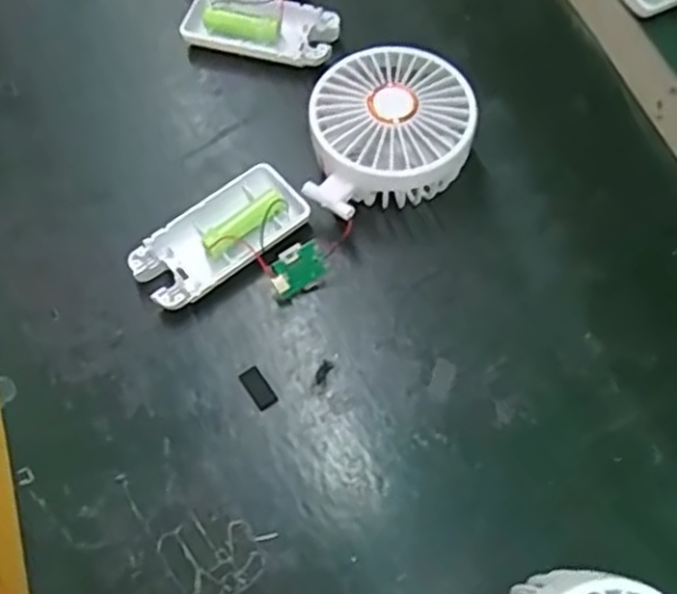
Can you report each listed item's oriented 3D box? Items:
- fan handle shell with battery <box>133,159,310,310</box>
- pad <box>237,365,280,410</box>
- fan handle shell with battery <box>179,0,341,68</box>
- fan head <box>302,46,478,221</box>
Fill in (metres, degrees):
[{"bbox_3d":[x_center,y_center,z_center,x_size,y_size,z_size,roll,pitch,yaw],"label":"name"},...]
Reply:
[{"bbox_3d":[-0.063,-0.033,0.396,0.096,0.020,0.045,-37,68,-16],"label":"fan handle shell with battery"},{"bbox_3d":[-0.040,0.045,0.365,0.011,0.004,0.022,-33,66,-14],"label":"pad"},{"bbox_3d":[-0.050,-0.170,0.465,0.095,0.020,0.044,12,64,8],"label":"fan handle shell with battery"},{"bbox_3d":[0.024,-0.090,0.409,0.096,0.046,0.084,-21,64,-8],"label":"fan head"}]

